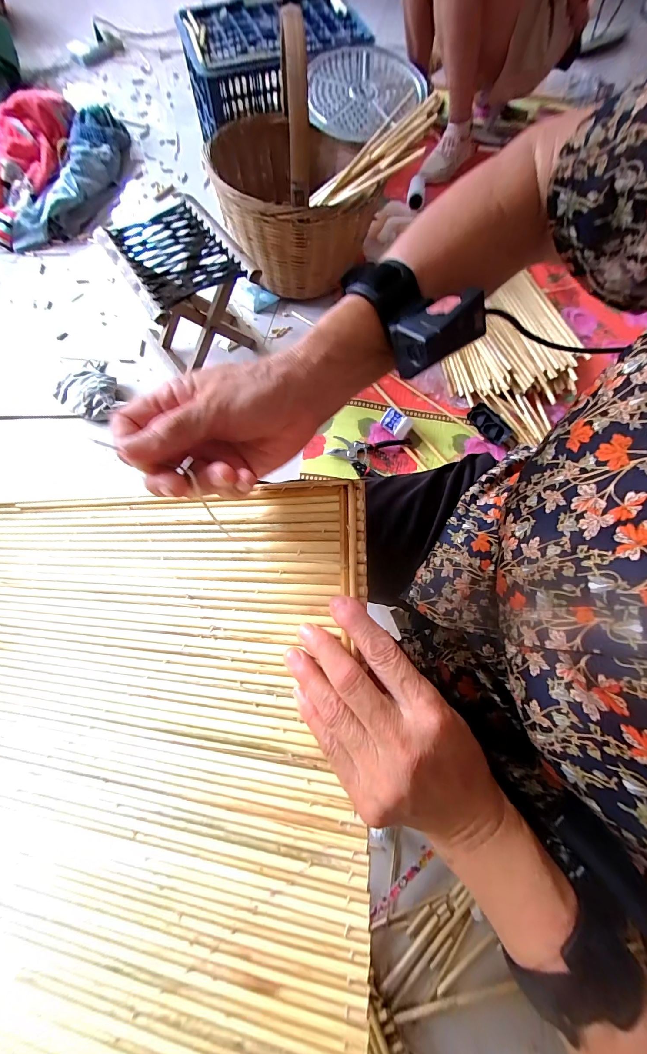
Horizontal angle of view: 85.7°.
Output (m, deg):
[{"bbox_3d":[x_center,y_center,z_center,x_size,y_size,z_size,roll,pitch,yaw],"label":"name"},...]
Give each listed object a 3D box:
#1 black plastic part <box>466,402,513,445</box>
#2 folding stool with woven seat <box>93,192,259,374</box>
[{"bbox_3d":[0.394,-0.247,0.825,0.052,0.018,0.105,-35,72,-10],"label":"black plastic part"},{"bbox_3d":[-0.279,-0.481,0.753,0.205,0.235,0.223,-37,72,-11],"label":"folding stool with woven seat"}]

